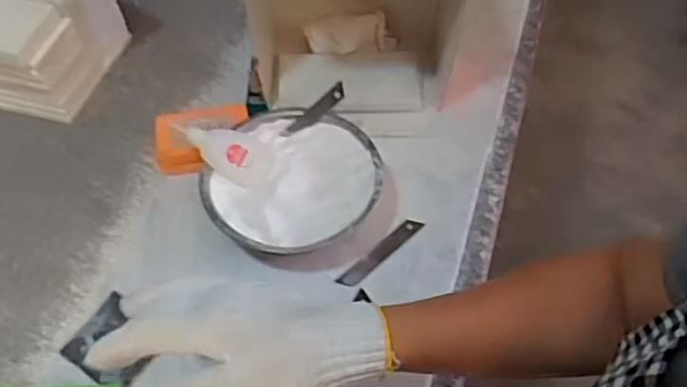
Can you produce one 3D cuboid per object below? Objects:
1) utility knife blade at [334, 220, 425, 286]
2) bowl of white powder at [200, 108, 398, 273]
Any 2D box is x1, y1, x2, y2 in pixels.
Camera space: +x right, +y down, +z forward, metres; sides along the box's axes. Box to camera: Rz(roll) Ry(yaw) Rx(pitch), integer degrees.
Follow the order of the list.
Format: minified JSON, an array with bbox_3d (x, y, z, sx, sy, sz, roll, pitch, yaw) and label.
[{"bbox_3d":[0.035,0.054,0.617,0.019,0.004,0.099,35,60,30],"label":"utility knife blade"},{"bbox_3d":[-0.038,0.001,0.625,0.157,0.051,0.155,0,55,1],"label":"bowl of white powder"}]

